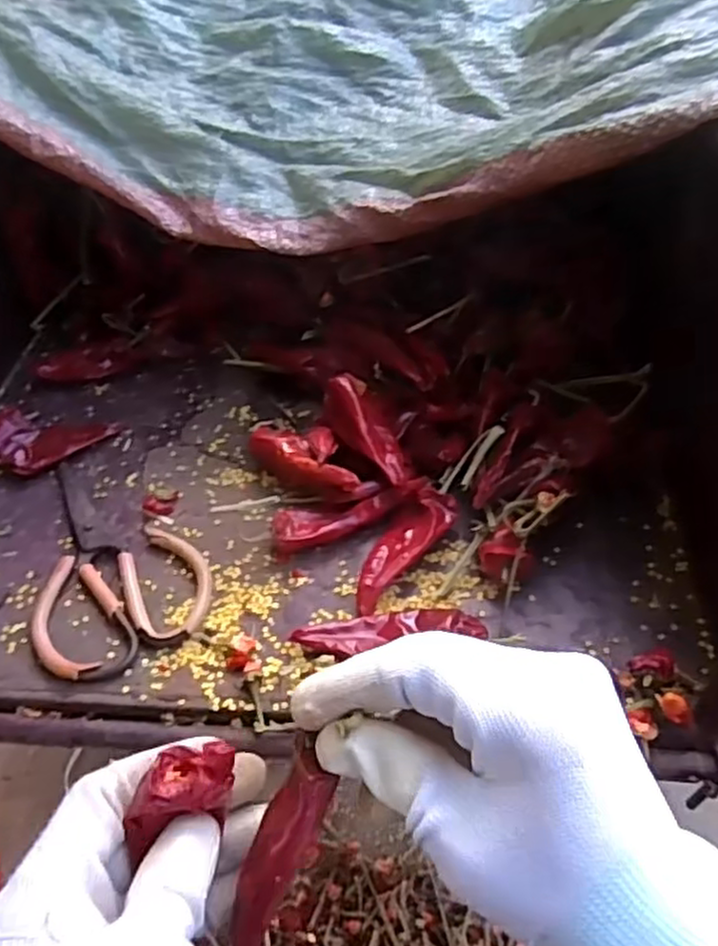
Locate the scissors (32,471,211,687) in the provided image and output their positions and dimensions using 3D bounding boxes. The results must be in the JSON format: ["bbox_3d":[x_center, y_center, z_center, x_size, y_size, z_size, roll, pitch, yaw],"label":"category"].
[{"bbox_3d":[-0.165,0.053,0.474,0.108,0.013,0.171,-19,51,-12],"label":"scissors"}]

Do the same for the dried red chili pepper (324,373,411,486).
[{"bbox_3d":[0.007,-0.028,0.491,0.035,0.025,0.091,-28,68,-18],"label":"dried red chili pepper"}]

